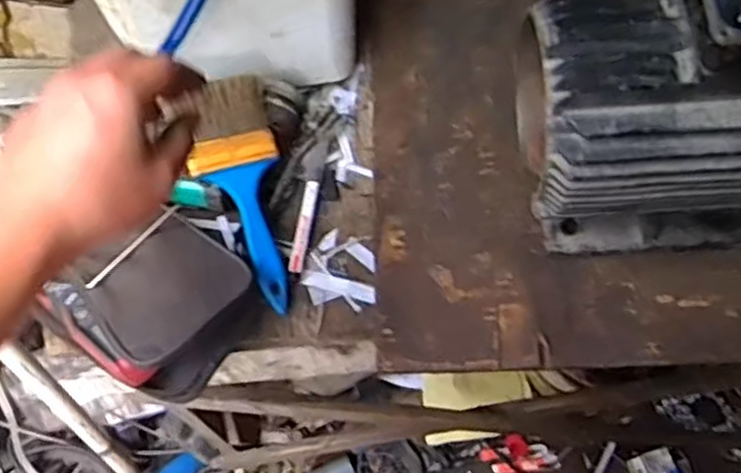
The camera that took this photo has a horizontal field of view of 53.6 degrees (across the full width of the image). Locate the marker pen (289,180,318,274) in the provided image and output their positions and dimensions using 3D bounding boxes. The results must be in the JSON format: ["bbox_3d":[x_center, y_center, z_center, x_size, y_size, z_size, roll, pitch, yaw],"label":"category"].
[{"bbox_3d":[-0.057,-0.010,0.619,0.013,0.007,0.082,9,67,4],"label":"marker pen"}]

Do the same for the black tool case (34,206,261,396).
[{"bbox_3d":[-0.166,0.052,0.573,0.130,0.062,0.132,39,73,15],"label":"black tool case"}]

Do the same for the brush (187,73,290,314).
[{"bbox_3d":[-0.102,-0.034,0.603,0.065,0.019,0.191,-14,88,-5],"label":"brush"}]

